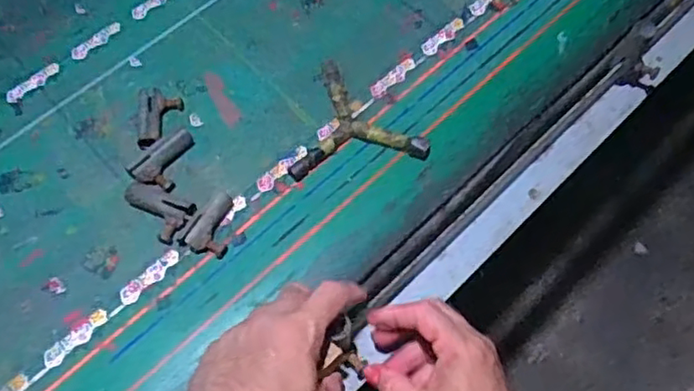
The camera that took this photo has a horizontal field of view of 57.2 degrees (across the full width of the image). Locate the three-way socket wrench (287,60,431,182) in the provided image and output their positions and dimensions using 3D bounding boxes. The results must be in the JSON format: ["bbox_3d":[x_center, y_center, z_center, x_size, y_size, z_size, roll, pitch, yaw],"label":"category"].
[{"bbox_3d":[0.003,-0.082,0.619,0.129,0.015,0.122,-9,65,-4],"label":"three-way socket wrench"}]

